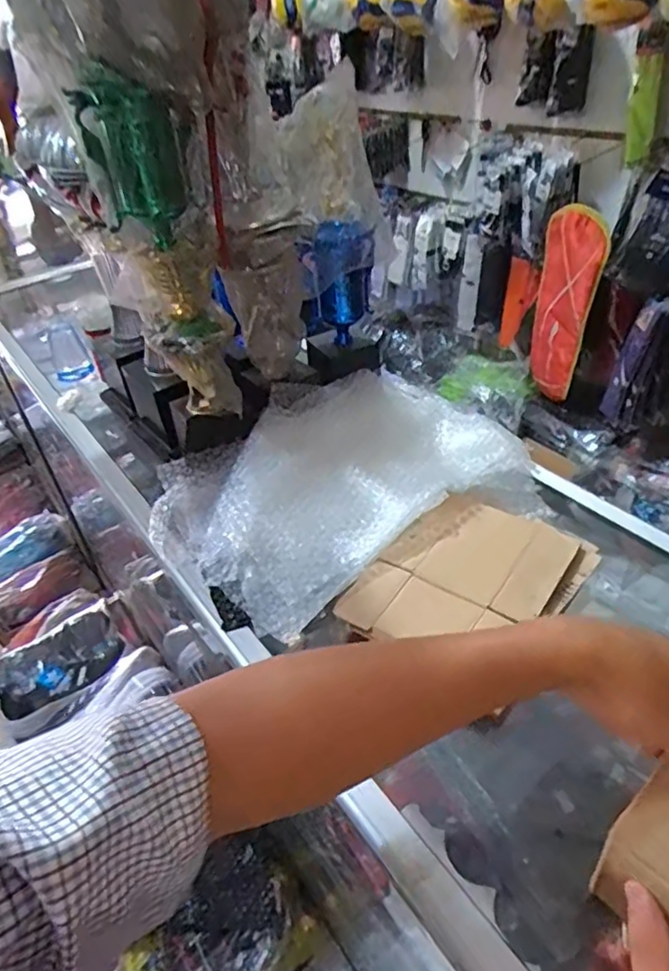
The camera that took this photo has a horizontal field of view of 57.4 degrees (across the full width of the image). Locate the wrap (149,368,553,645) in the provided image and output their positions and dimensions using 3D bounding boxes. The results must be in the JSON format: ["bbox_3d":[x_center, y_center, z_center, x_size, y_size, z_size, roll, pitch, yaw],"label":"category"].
[{"bbox_3d":[0.017,-0.006,0.710,0.414,0.068,0.281,-27,43,-25],"label":"wrap"}]

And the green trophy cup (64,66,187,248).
[{"bbox_3d":[-0.192,-0.310,0.584,0.082,0.137,0.072,-6,38,0],"label":"green trophy cup"}]

